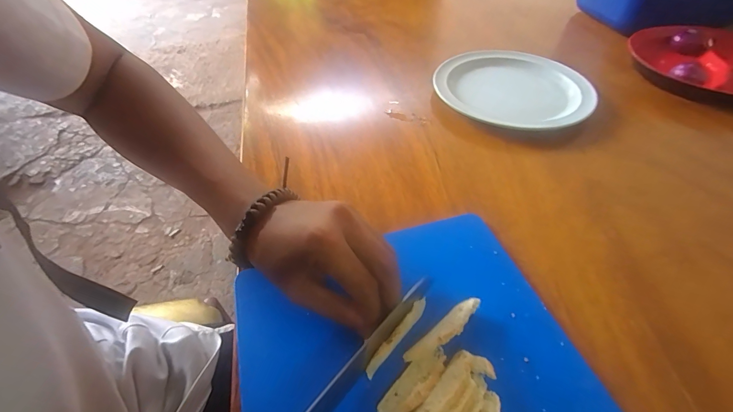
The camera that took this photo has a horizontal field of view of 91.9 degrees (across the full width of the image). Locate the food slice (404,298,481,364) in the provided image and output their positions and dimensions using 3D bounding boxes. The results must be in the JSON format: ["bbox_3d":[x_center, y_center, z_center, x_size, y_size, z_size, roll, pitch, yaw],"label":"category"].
[{"bbox_3d":[0.059,0.094,0.265,0.071,0.016,0.015,-31,54,-25],"label":"food slice"}]

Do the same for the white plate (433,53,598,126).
[{"bbox_3d":[0.208,-0.172,0.521,0.211,0.024,0.211,0,47,0],"label":"white plate"}]

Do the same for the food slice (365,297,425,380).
[{"bbox_3d":[0.024,0.095,0.264,0.009,0.014,0.071,29,54,25],"label":"food slice"}]

